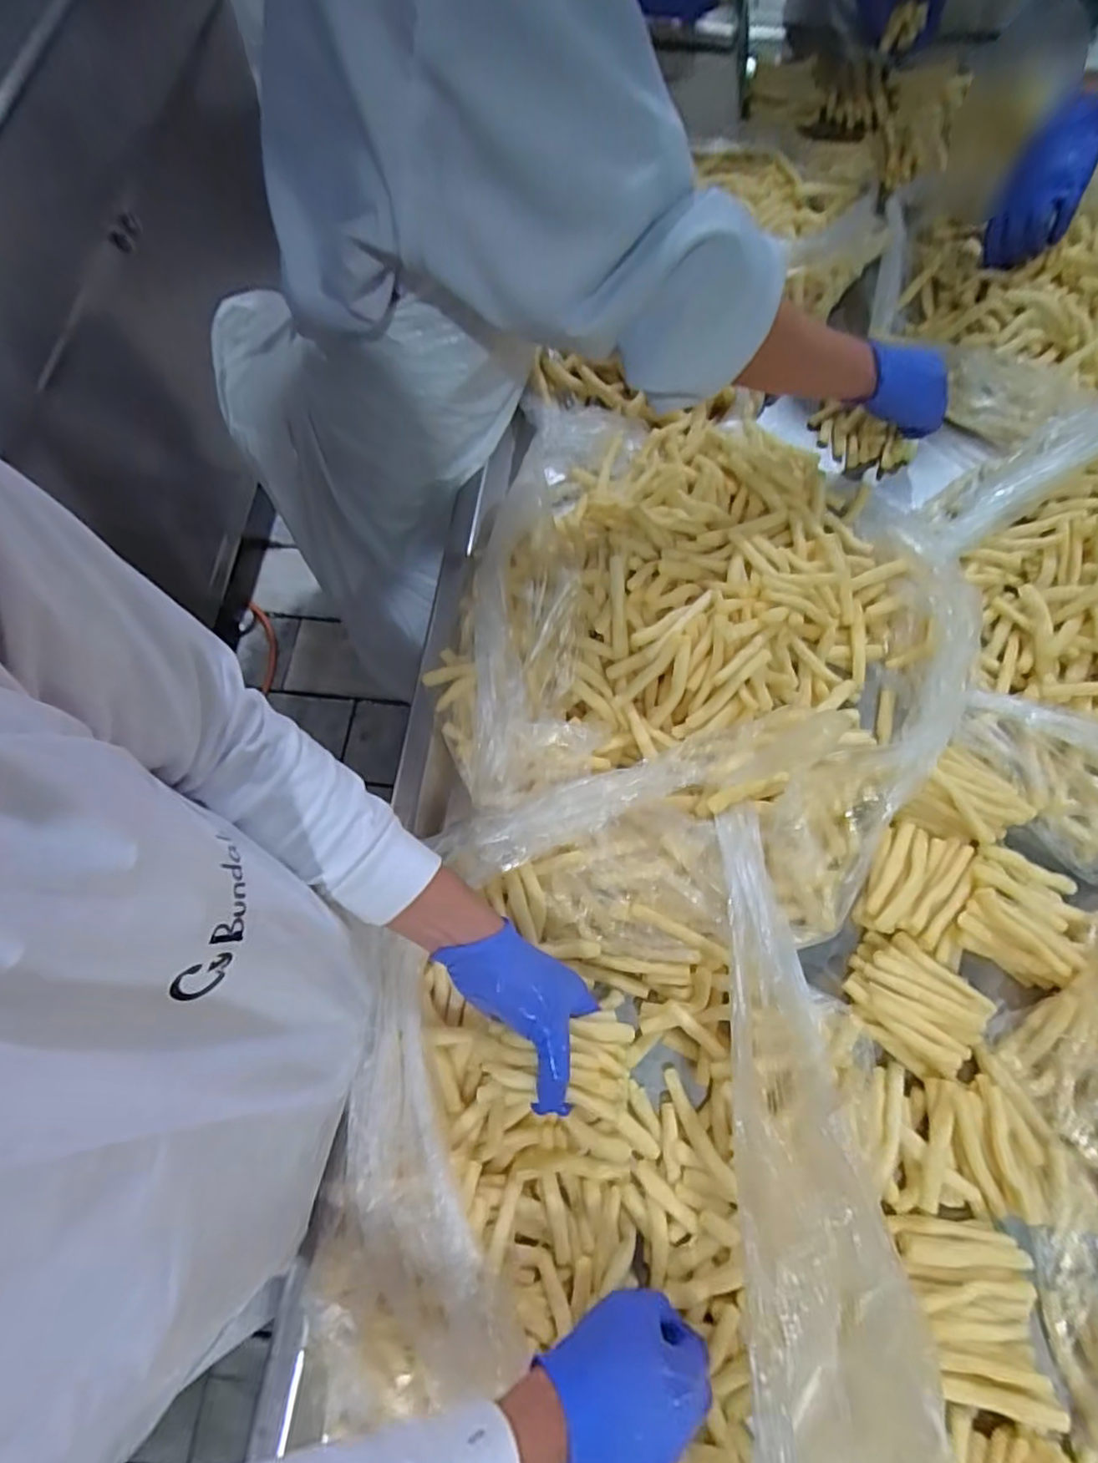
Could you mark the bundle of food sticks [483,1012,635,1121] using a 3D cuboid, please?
[{"bbox_3d":[0.008,0.248,0.483,0.115,0.035,0.065,1,70,-7],"label":"bundle of food sticks"}]

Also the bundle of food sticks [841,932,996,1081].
[{"bbox_3d":[0.318,0.238,0.570,0.105,0.035,0.090,38,75,13],"label":"bundle of food sticks"}]

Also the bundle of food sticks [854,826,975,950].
[{"bbox_3d":[0.336,0.139,0.600,0.079,0.032,0.104,22,72,9],"label":"bundle of food sticks"}]

